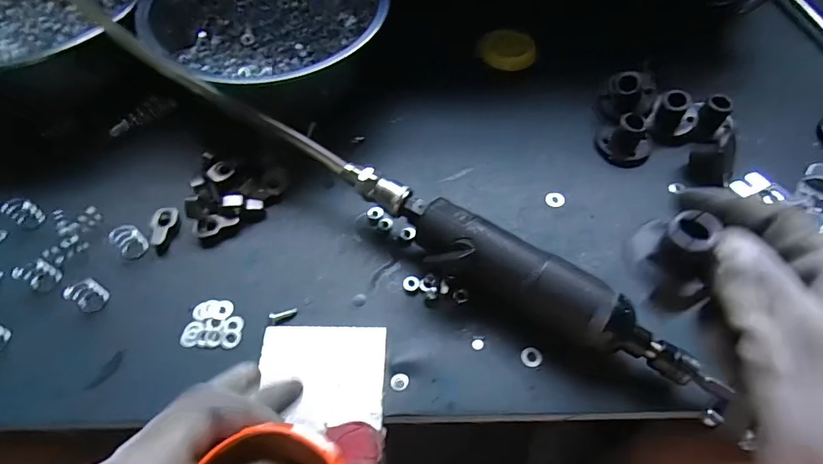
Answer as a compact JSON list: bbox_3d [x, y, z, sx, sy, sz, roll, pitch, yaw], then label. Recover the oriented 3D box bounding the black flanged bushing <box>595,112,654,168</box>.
[{"bbox_3d":[0.170,-0.074,0.364,0.041,0.026,0.036,31,64,18],"label":"black flanged bushing"}]

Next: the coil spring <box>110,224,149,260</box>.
[{"bbox_3d":[-0.192,0.007,0.316,0.014,0.020,0.018,31,64,18],"label":"coil spring"}]

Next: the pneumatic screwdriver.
[{"bbox_3d":[0.064,0.029,0.289,0.246,0.044,0.036,27,62,16],"label":"pneumatic screwdriver"}]

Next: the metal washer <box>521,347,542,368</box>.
[{"bbox_3d":[0.074,0.076,0.284,0.013,0.004,0.012,0,58,0],"label":"metal washer"}]

